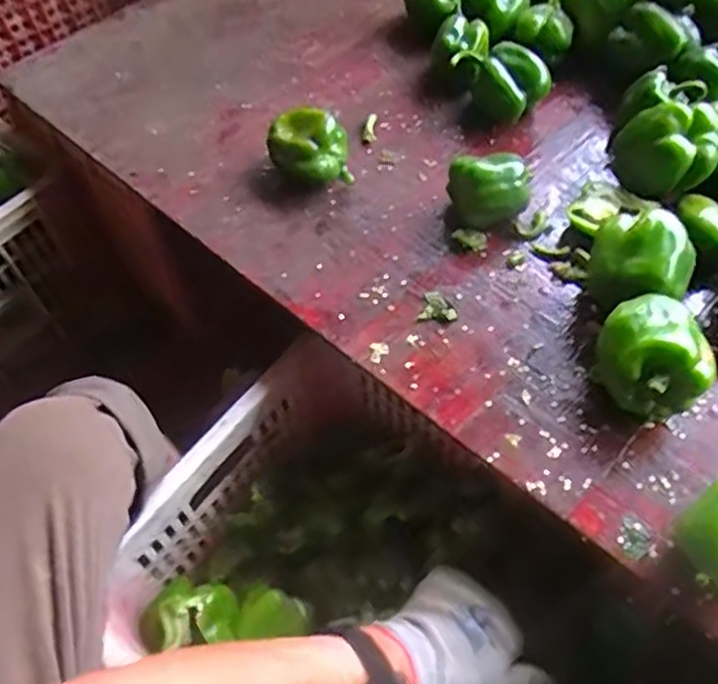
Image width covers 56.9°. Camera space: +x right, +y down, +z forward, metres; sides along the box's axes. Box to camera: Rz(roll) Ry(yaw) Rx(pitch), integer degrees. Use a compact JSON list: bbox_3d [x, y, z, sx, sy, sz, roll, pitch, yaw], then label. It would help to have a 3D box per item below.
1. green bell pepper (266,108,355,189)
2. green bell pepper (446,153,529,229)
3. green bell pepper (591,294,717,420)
[{"bbox_3d":[-0.052,-0.204,0.703,0.084,0.059,0.073,-11,55,-4],"label":"green bell pepper"},{"bbox_3d":[0.128,-0.150,0.649,0.075,0.066,0.055,-12,55,-4],"label":"green bell pepper"},{"bbox_3d":[0.226,0.017,0.515,0.083,0.075,0.079,-2,55,3],"label":"green bell pepper"}]

